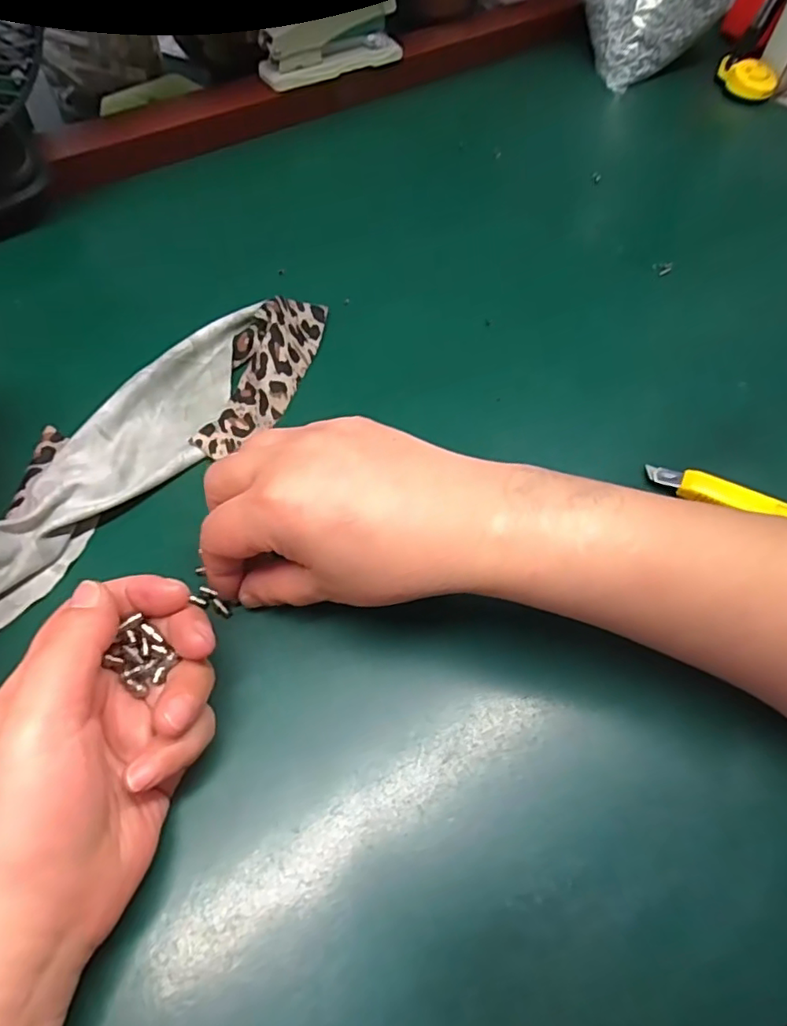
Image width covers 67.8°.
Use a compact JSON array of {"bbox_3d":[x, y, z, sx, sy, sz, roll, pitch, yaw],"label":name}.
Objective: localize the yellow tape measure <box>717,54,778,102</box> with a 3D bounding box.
[{"bbox_3d":[0.330,-0.406,0.546,0.036,0.015,0.059,-25,75,4],"label":"yellow tape measure"}]

